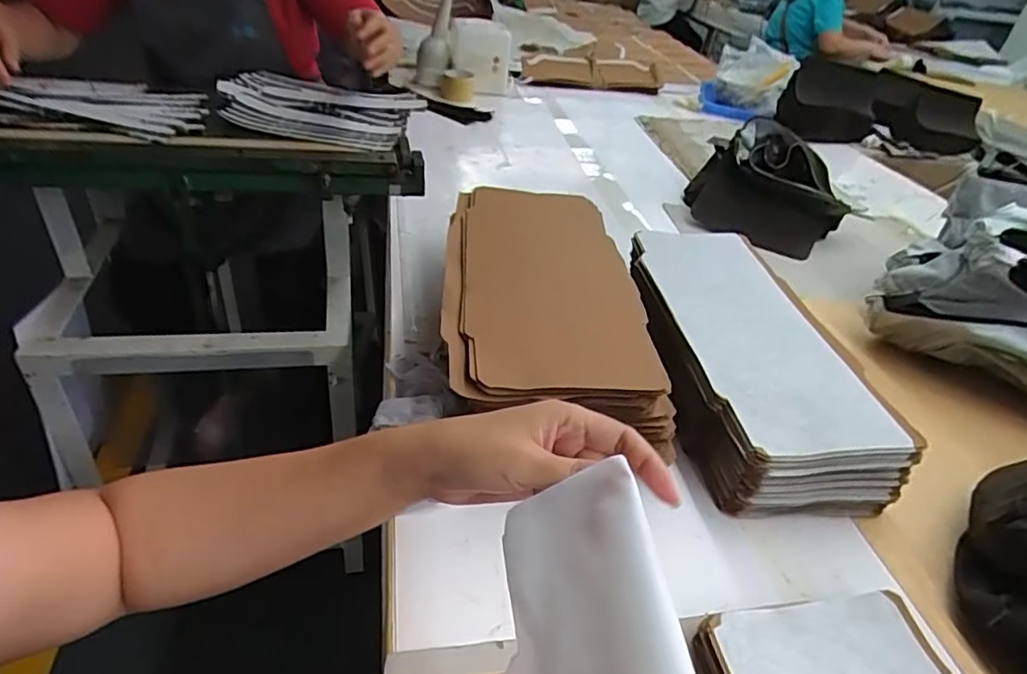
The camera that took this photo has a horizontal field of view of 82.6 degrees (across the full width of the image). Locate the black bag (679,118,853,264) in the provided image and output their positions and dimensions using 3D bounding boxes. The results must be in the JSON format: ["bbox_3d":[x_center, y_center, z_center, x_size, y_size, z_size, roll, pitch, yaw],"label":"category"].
[{"bbox_3d":[0.482,-0.282,1.111,0.280,0.165,0.266,23,40,19],"label":"black bag"}]

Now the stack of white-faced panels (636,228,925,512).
[{"bbox_3d":[0.277,0.015,0.721,0.213,0.098,0.416,2,36,-3],"label":"stack of white-faced panels"}]

